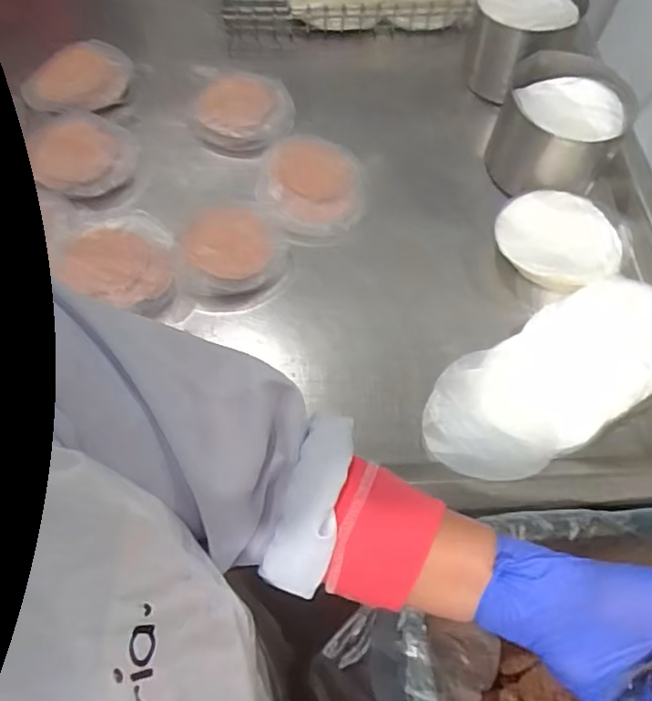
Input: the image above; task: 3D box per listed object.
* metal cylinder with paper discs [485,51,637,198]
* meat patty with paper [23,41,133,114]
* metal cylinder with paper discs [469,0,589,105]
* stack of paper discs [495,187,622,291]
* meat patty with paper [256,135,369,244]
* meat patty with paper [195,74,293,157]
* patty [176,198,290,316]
[{"bbox_3d":[0.273,-0.258,0.684,0.142,0.098,0.141,22,63,12],"label":"metal cylinder with paper discs"},{"bbox_3d":[-0.314,-0.365,0.760,0.111,0.032,0.134,21,63,11],"label":"meat patty with paper"},{"bbox_3d":[0.260,-0.419,0.774,0.135,0.101,0.145,34,66,18],"label":"metal cylinder with paper discs"},{"bbox_3d":[0.260,-0.123,0.652,0.137,0.035,0.128,26,64,14],"label":"stack of paper discs"},{"bbox_3d":[-0.018,-0.200,0.690,0.122,0.028,0.155,-2,69,2],"label":"meat patty with paper"},{"bbox_3d":[-0.107,-0.310,0.740,0.127,0.038,0.136,-9,61,-5],"label":"meat patty with paper"},{"bbox_3d":[-0.102,-0.111,0.644,0.117,0.028,0.142,-7,61,-4],"label":"patty"}]

